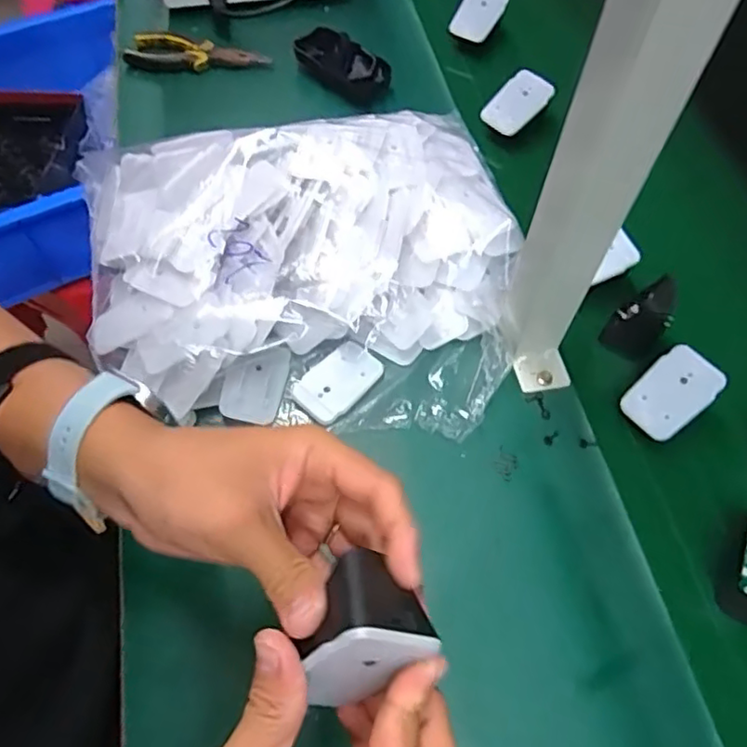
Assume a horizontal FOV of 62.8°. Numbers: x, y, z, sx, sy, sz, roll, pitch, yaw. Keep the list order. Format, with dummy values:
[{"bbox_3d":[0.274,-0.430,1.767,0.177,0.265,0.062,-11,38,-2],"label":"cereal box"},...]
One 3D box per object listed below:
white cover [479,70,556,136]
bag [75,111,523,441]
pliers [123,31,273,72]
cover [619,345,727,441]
[{"bbox_3d":[0.143,-0.271,0.614,0.044,0.006,0.066,44,100,5],"label":"white cover"},{"bbox_3d":[-0.062,-0.084,0.483,0.339,0.071,0.254,-1,62,-1],"label":"bag"},{"bbox_3d":[-0.193,-0.344,0.668,0.148,0.019,0.048,9,62,5],"label":"pliers"},{"bbox_3d":[0.220,0.015,0.453,0.069,0.005,0.046,-46,69,1],"label":"cover"}]

